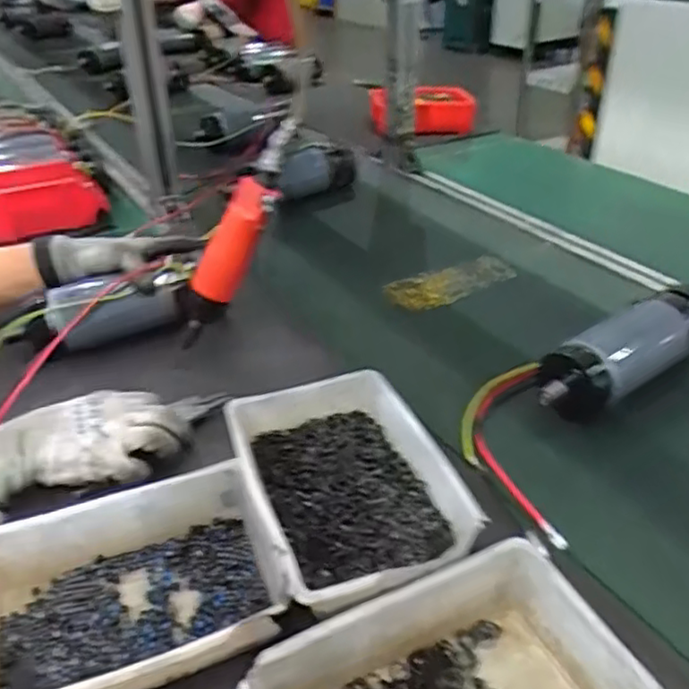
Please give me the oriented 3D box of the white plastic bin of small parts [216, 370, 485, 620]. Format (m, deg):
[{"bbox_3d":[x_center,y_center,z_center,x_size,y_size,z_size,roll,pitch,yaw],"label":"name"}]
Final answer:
[{"bbox_3d":[0.003,0.110,0.517,0.149,0.054,0.211,-12,34,-17],"label":"white plastic bin of small parts"}]

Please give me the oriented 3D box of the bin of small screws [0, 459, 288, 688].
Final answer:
[{"bbox_3d":[-0.147,0.166,0.439,0.199,0.047,0.147,-13,34,-17],"label":"bin of small screws"}]

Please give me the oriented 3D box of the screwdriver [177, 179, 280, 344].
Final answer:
[{"bbox_3d":[-0.120,-0.073,0.650,0.047,0.191,0.043,22,27,-19],"label":"screwdriver"}]

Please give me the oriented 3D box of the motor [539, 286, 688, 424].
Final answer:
[{"bbox_3d":[0.286,0.010,0.663,0.230,0.063,0.062,-23,38,-30],"label":"motor"}]

